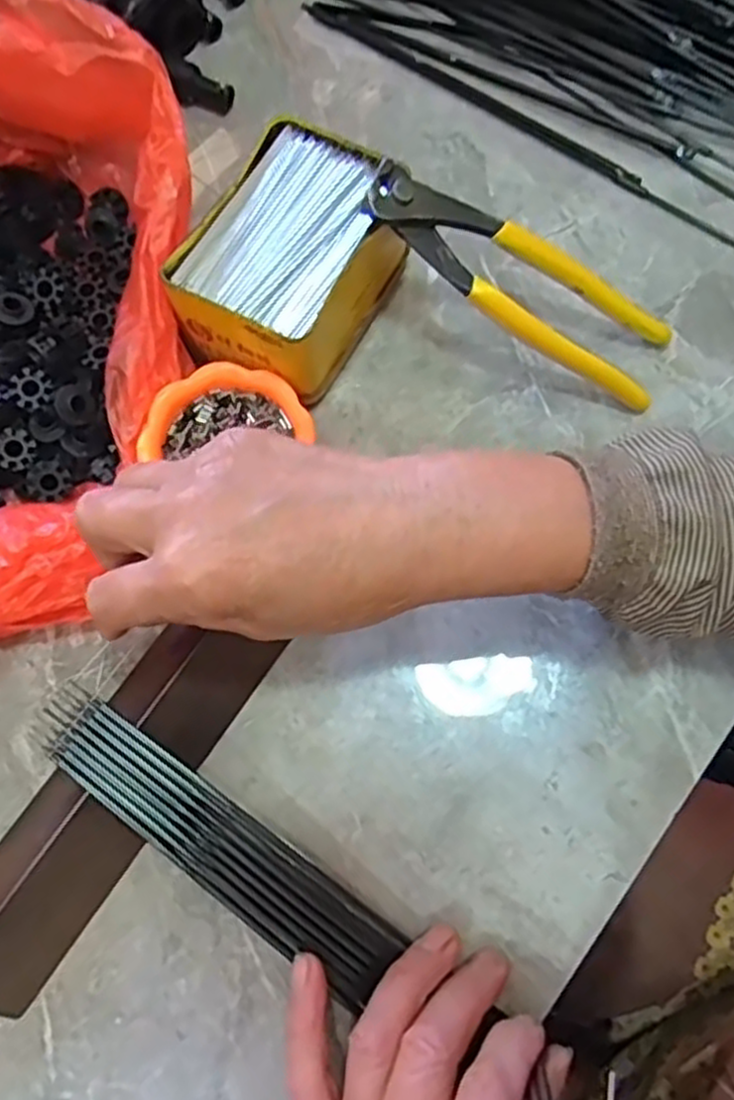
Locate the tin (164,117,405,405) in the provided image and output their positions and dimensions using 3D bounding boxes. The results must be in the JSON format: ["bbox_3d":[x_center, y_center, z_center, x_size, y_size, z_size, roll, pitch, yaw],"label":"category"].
[{"bbox_3d":[-0.034,-0.138,0.373,0.073,0.065,0.114,27,75,8],"label":"tin"}]

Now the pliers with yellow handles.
[{"bbox_3d":[0.074,-0.127,0.361,0.163,0.014,0.046,29,74,-14],"label":"pliers with yellow handles"}]

